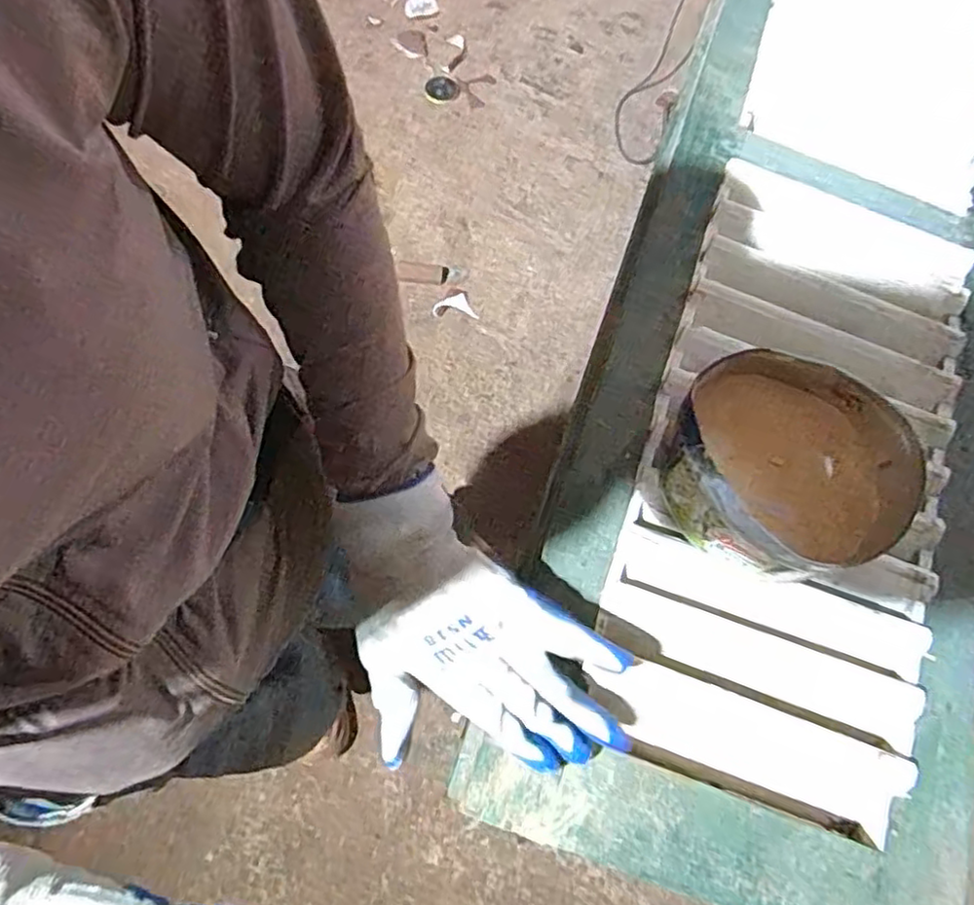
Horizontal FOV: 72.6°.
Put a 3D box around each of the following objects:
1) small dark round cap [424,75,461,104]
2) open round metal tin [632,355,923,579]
[{"bbox_3d":[-0.113,-0.899,1.648,0.083,0.013,0.078,1,70,-3],"label":"small dark round cap"},{"bbox_3d":[0.203,0.009,0.453,0.153,0.077,0.155,1,70,-3],"label":"open round metal tin"}]

